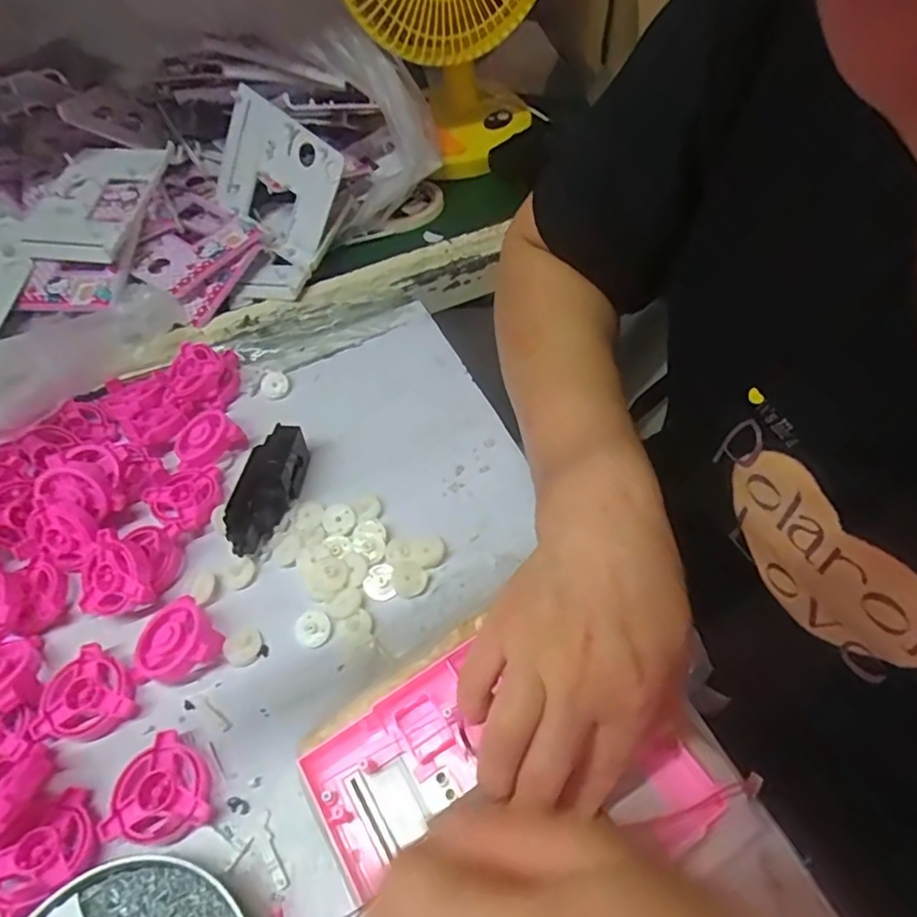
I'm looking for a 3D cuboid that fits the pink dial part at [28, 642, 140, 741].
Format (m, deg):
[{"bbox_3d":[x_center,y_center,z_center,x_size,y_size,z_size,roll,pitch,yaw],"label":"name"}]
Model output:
[{"bbox_3d":[-0.222,0.145,0.359,0.051,0.016,0.052,-2,53,3],"label":"pink dial part"}]

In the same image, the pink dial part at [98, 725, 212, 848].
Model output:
[{"bbox_3d":[-0.161,0.185,0.328,0.051,0.015,0.054,29,60,23],"label":"pink dial part"}]

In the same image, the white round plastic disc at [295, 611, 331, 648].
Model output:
[{"bbox_3d":[-0.092,0.108,0.386,0.022,0.005,0.023,-2,53,3],"label":"white round plastic disc"}]

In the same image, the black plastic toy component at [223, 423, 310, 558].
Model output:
[{"bbox_3d":[-0.139,0.021,0.430,0.041,0.035,0.096,5,54,8],"label":"black plastic toy component"}]

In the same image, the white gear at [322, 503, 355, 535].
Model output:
[{"bbox_3d":[-0.085,0.042,0.430,0.022,0.004,0.025,-29,56,-17],"label":"white gear"}]

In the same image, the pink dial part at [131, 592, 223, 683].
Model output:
[{"bbox_3d":[-0.177,0.116,0.374,0.056,0.023,0.051,37,64,27],"label":"pink dial part"}]

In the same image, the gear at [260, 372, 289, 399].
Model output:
[{"bbox_3d":[-0.156,-0.063,0.512,0.022,0.006,0.024,-31,57,-18],"label":"gear"}]

